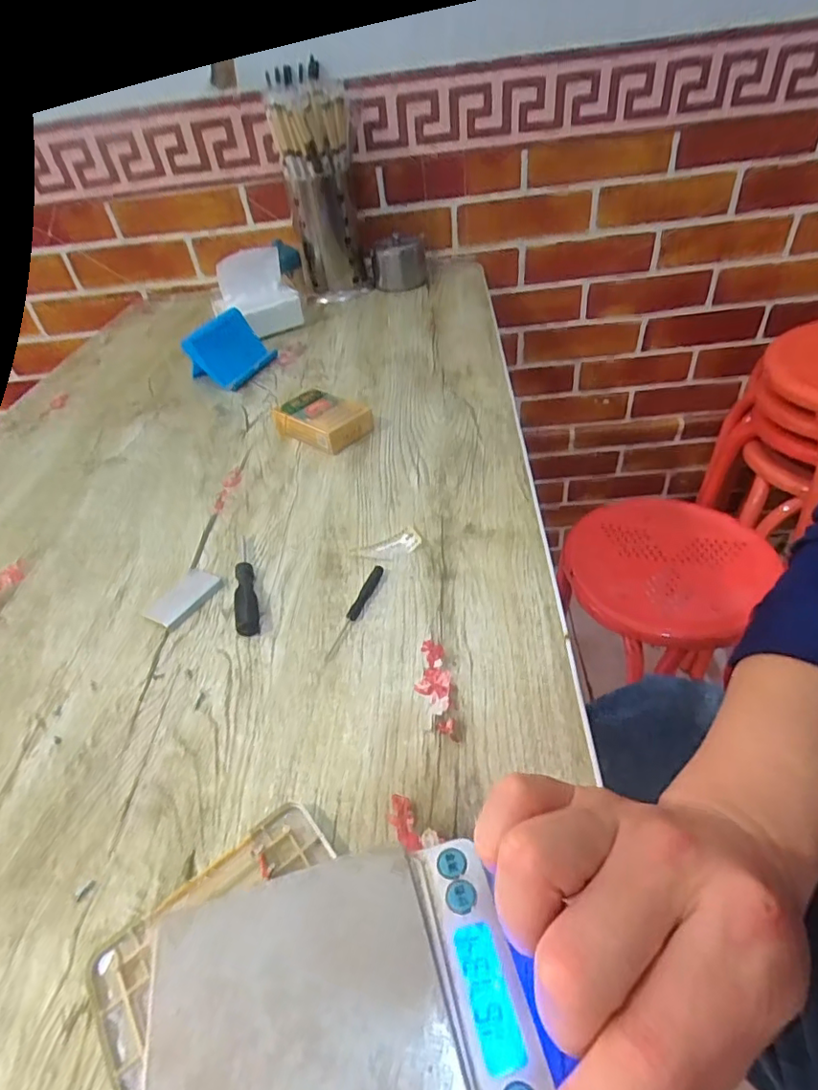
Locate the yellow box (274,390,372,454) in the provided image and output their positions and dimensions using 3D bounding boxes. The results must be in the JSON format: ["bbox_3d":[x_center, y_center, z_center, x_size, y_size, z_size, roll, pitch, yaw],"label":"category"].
[{"bbox_3d":[-0.084,-0.121,0.543,0.088,0.029,0.056,24,51,30],"label":"yellow box"}]

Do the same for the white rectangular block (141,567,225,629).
[{"bbox_3d":[-0.161,0.037,0.399,0.037,0.006,0.052,15,47,24],"label":"white rectangular block"}]

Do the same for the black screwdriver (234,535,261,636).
[{"bbox_3d":[-0.118,0.025,0.402,0.014,0.012,0.099,-15,42,-8],"label":"black screwdriver"}]

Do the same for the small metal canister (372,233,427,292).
[{"bbox_3d":[-0.015,-0.421,0.837,0.080,0.065,0.060,-6,41,2],"label":"small metal canister"}]

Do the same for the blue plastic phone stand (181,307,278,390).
[{"bbox_3d":[-0.221,-0.235,0.670,0.077,0.066,0.099,6,44,15],"label":"blue plastic phone stand"}]

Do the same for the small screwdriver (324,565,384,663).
[{"bbox_3d":[-0.037,0.042,0.370,0.008,0.007,0.077,12,46,21],"label":"small screwdriver"}]

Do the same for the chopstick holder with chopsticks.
[{"bbox_3d":[-0.120,-0.479,0.771,0.103,0.260,0.084,-9,41,-1],"label":"chopstick holder with chopsticks"}]

